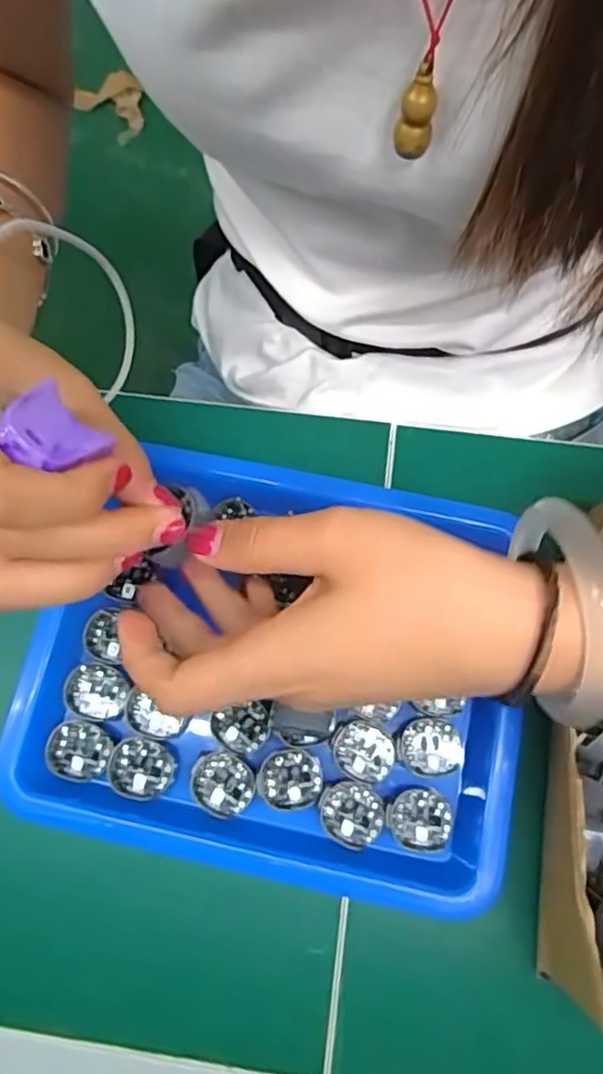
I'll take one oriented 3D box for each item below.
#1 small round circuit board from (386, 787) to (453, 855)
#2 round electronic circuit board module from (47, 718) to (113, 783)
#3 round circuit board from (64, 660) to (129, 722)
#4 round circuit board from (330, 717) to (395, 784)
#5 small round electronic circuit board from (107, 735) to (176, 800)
[{"bbox_3d":[0.051,0.122,0.279,0.027,0.004,0.025,0,70,-1],"label":"small round circuit board"},{"bbox_3d":[-0.099,0.095,0.288,0.027,0.004,0.025,0,70,-1],"label":"round electronic circuit board module"},{"bbox_3d":[-0.094,0.070,0.295,0.027,0.006,0.026,0,70,-1],"label":"round circuit board"},{"bbox_3d":[0.027,0.095,0.287,0.028,0.004,0.024,34,73,11],"label":"round circuit board"},{"bbox_3d":[-0.071,0.102,0.285,0.028,0.005,0.025,12,70,4],"label":"small round electronic circuit board"}]

